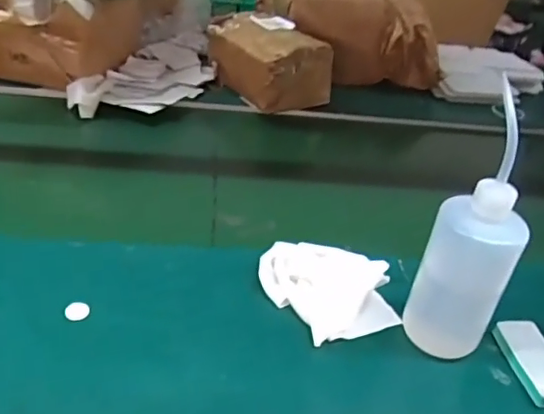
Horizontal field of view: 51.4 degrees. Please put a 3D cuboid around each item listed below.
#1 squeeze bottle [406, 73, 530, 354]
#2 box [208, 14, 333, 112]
[{"bbox_3d":[0.182,0.034,0.508,0.076,0.231,0.073,21,37,19],"label":"squeeze bottle"},{"bbox_3d":[-0.008,-0.272,1.022,0.135,0.104,0.213,-15,40,-30],"label":"box"}]

